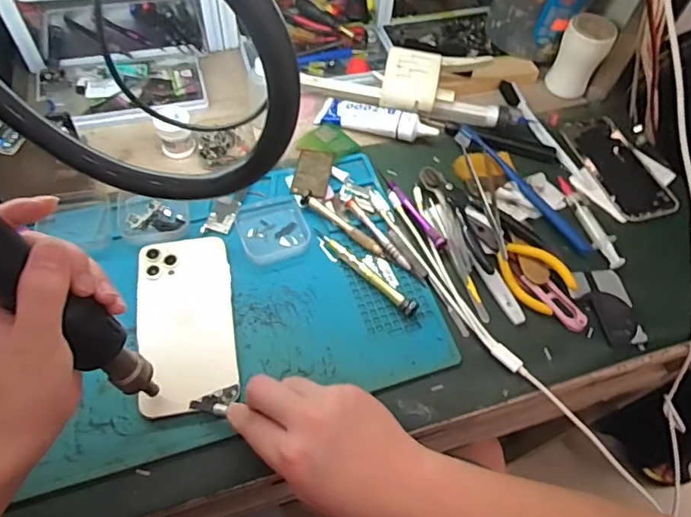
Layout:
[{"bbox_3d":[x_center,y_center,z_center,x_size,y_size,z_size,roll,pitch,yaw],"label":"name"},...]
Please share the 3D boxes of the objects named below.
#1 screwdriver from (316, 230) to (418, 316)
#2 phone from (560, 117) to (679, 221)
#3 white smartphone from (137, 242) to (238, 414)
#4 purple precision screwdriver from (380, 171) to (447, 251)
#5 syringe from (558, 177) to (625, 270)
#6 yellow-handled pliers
[{"bbox_3d":[0.018,0.010,0.480,0.015,0.013,0.119,-39,69,-25],"label":"screwdriver"},{"bbox_3d":[0.305,-0.104,0.583,0.074,0.008,0.147,-10,60,-11],"label":"phone"},{"bbox_3d":[-0.135,0.049,0.438,0.077,0.014,0.157,-9,58,-10],"label":"white smartphone"},{"bbox_3d":[0.068,-0.051,0.525,0.013,0.011,0.107,-24,63,-19],"label":"purple precision screwdriver"},{"bbox_3d":[0.252,-0.041,0.534,0.019,0.007,0.118,-9,60,-11],"label":"syringe"},{"bbox_3d":[0.157,0.000,0.495,0.123,0.011,0.056,38,62,17],"label":"yellow-handled pliers"}]

